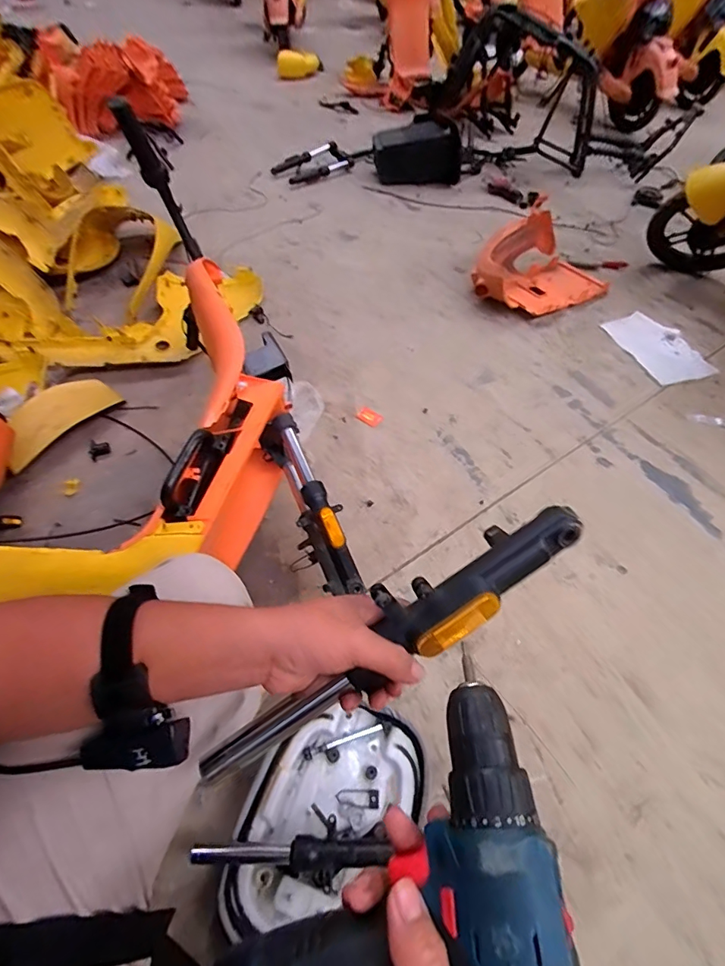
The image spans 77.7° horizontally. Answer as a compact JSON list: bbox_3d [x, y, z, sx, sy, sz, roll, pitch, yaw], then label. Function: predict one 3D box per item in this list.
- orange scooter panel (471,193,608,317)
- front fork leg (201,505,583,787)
[{"bbox_3d":[0.596,-0.758,1.527,0.440,0.198,0.384,-33,63,-21],"label":"orange scooter panel"},{"bbox_3d":[0.014,0.124,0.352,0.352,0.040,0.056,-36,59,3],"label":"front fork leg"}]

